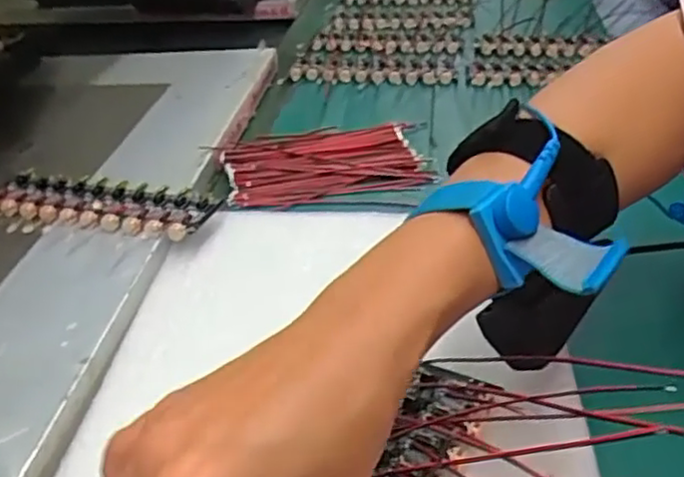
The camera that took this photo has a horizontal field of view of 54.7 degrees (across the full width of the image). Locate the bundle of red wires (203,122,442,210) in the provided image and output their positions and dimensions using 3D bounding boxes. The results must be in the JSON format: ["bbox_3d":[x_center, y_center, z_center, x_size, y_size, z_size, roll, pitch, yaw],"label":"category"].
[{"bbox_3d":[-0.013,-0.060,0.488,0.149,0.022,0.088,-10,35,-6],"label":"bundle of red wires"}]

